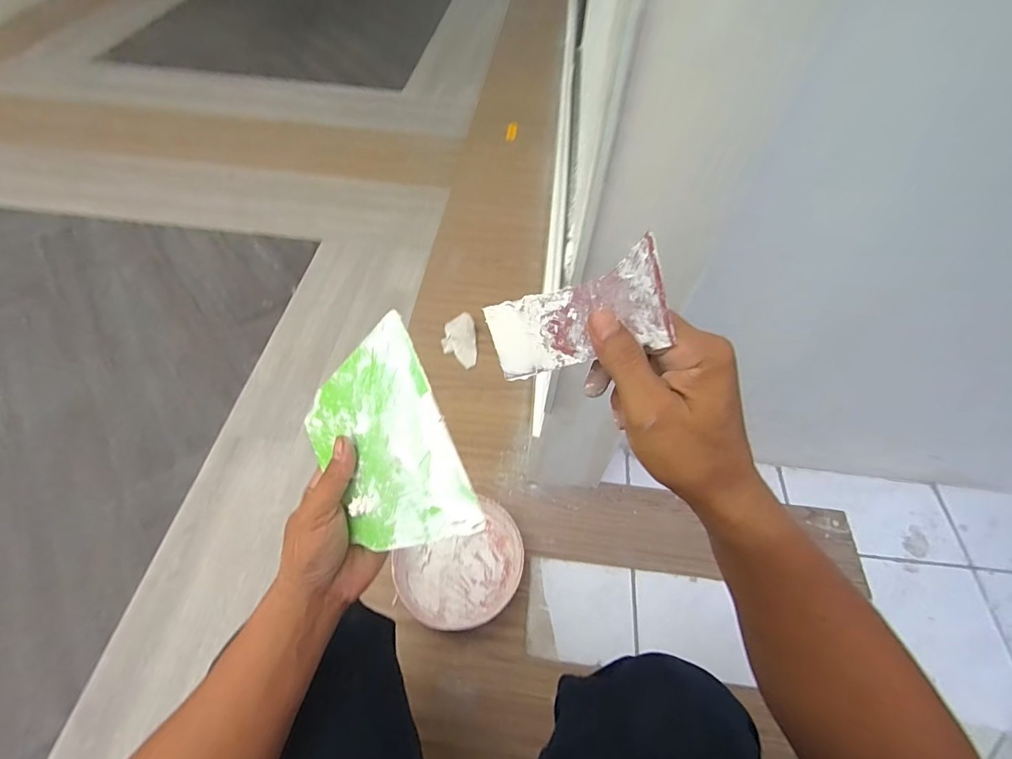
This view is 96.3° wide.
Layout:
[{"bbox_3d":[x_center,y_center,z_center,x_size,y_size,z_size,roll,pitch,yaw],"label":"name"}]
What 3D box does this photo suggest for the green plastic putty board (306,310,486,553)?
[{"bbox_3d":[-0.098,0.053,0.353,0.126,0.005,0.164,-32,76,23],"label":"green plastic putty board"}]

